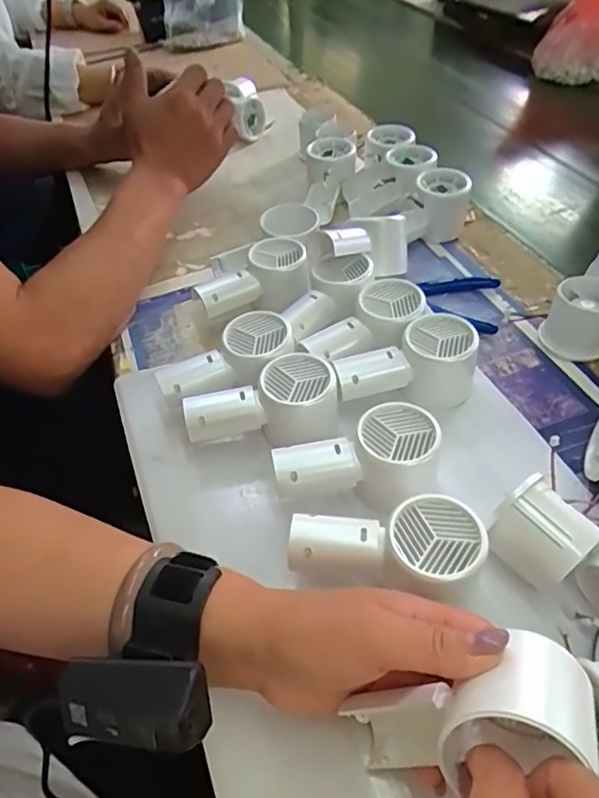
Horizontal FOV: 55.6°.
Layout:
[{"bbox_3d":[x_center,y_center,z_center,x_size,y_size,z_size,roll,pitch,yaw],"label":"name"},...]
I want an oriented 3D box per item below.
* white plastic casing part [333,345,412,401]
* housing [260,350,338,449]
[{"bbox_3d":[0.057,-0.022,0.448,0.058,0.022,0.030,-10,47,-5],"label":"white plastic casing part"},{"bbox_3d":[0.000,0.000,0.432,0.058,0.058,0.045,-8,47,-3],"label":"housing"}]

